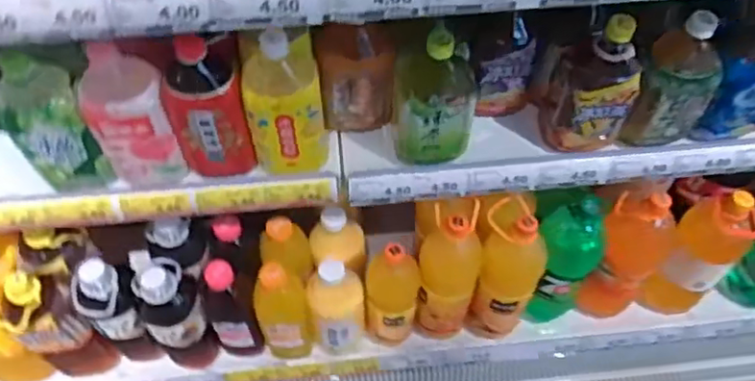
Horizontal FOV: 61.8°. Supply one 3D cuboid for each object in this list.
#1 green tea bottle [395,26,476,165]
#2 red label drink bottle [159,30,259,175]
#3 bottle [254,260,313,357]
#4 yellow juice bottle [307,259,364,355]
[{"bbox_3d":[0.072,-0.118,0.787,0.101,0.190,0.079,-2,57,-2],"label":"green tea bottle"},{"bbox_3d":[-0.209,-0.098,0.772,0.082,0.214,0.072,-20,60,-13],"label":"red label drink bottle"},{"bbox_3d":[-0.159,0.214,1.073,0.090,0.268,0.075,-18,59,-12],"label":"bottle"},{"bbox_3d":[-0.068,0.203,1.065,0.087,0.274,0.070,-9,58,-6],"label":"yellow juice bottle"}]

